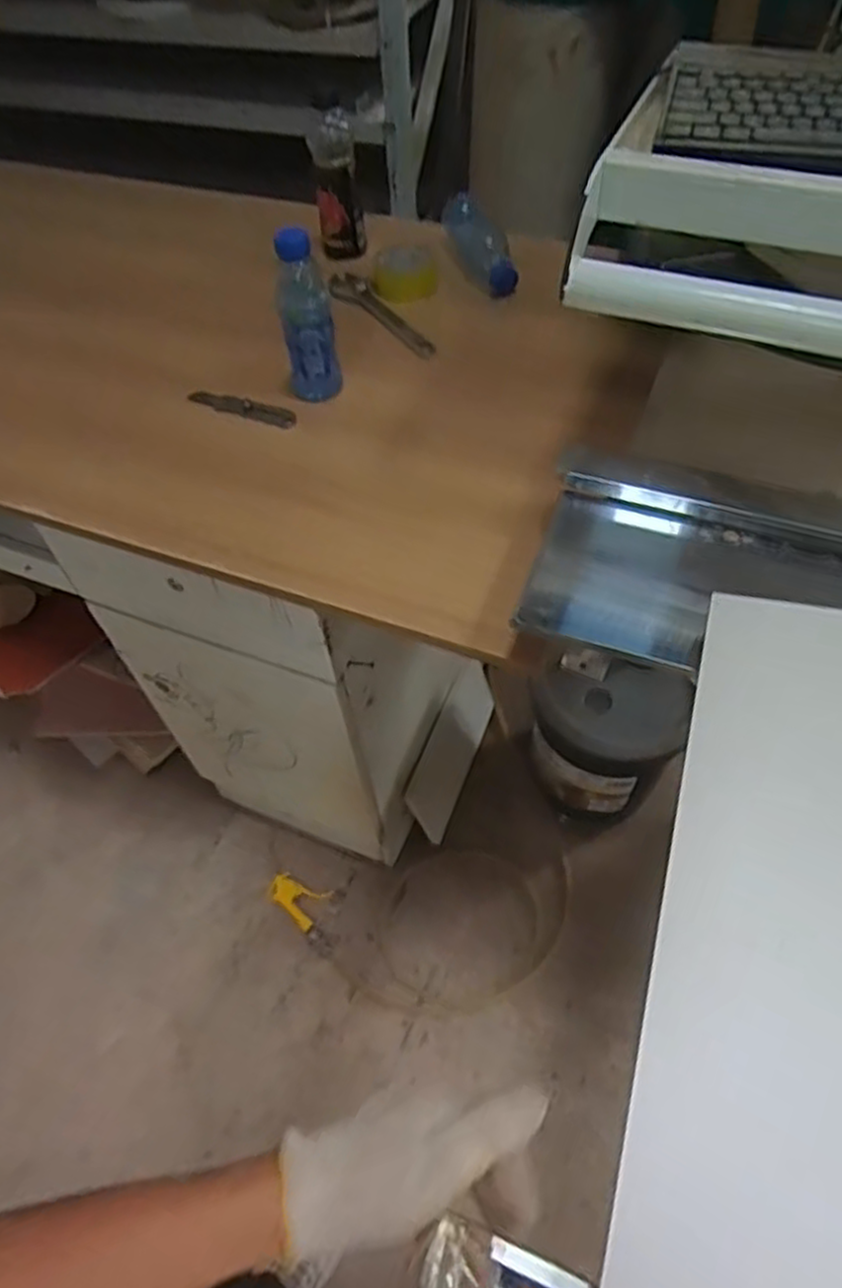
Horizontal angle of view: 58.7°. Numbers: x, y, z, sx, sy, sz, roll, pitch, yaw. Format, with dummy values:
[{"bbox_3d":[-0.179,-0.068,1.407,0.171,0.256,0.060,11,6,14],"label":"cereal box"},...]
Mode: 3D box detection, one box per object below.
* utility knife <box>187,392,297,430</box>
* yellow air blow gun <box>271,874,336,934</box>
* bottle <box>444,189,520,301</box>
[{"bbox_3d":[-0.230,-0.305,0.970,0.136,0.017,0.024,11,53,-10],"label":"utility knife"},{"bbox_3d":[-0.258,0.528,1.558,0.118,0.028,0.089,24,57,18],"label":"yellow air blow gun"},{"bbox_3d":[0.083,-0.612,1.119,0.071,0.063,0.210,-9,53,-5],"label":"bottle"}]

